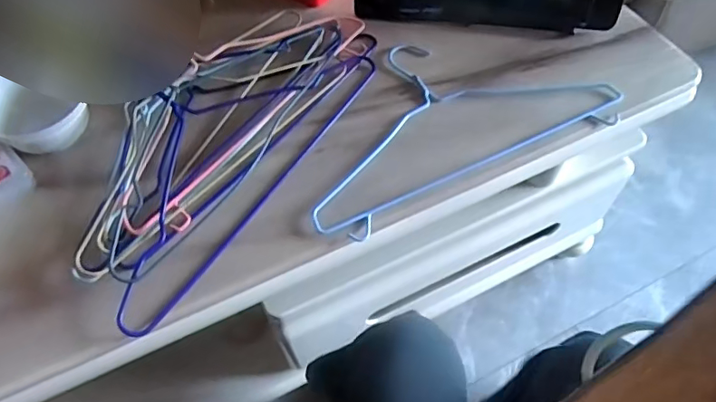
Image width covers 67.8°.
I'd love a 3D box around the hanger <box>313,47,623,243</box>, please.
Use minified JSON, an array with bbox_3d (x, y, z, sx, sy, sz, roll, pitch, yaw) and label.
[{"bbox_3d":[0.105,-0.109,0.632,0.402,0.012,0.223,-23,59,-14],"label":"hanger"}]

